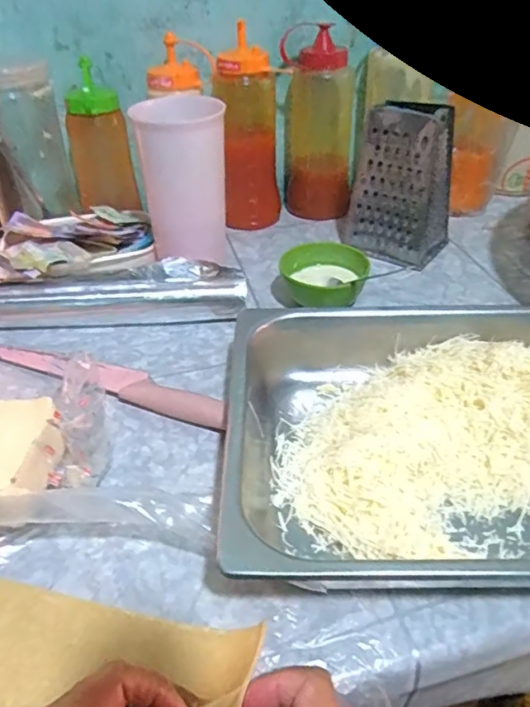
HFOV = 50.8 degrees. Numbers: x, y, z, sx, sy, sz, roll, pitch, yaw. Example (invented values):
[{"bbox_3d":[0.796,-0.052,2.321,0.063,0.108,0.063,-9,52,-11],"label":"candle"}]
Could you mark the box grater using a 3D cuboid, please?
[{"bbox_3d":[0.153,-0.199,0.646,0.119,0.162,0.074,22,45,27],"label":"box grater"}]

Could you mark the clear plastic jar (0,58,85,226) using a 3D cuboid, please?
[{"bbox_3d":[-0.275,-0.238,0.635,0.090,0.163,0.103,-16,41,-18],"label":"clear plastic jar"}]

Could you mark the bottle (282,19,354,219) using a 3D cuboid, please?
[{"bbox_3d":[0.068,-0.282,0.712,0.086,0.209,0.079,3,39,6],"label":"bottle"}]

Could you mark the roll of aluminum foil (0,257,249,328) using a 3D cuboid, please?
[{"bbox_3d":[-0.171,-0.058,0.571,0.301,0.042,0.050,-3,39,-2],"label":"roll of aluminum foil"}]

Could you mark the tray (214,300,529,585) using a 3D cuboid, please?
[{"bbox_3d":[0.134,0.056,0.406,0.311,0.063,0.260,0,39,1],"label":"tray"}]

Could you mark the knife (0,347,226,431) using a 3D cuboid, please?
[{"bbox_3d":[-0.147,0.022,0.502,0.248,0.016,0.036,14,42,18],"label":"knife"}]

